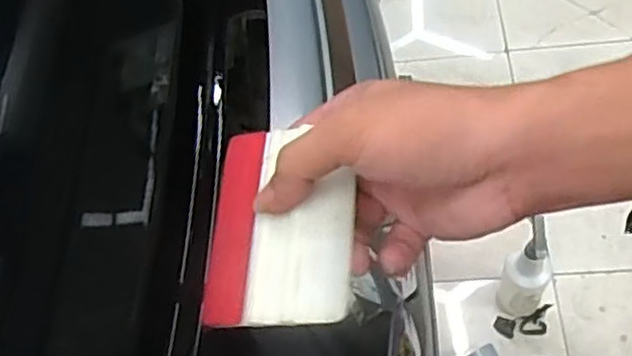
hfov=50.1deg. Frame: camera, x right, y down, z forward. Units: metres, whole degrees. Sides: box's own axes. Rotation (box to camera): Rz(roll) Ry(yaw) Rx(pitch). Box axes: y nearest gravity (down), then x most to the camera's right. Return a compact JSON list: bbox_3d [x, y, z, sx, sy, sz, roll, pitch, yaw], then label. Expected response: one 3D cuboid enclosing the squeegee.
[{"bbox_3d":[-0.017,0.020,0.325,0.070,0.005,0.101,-7,62,21],"label":"squeegee"}]

